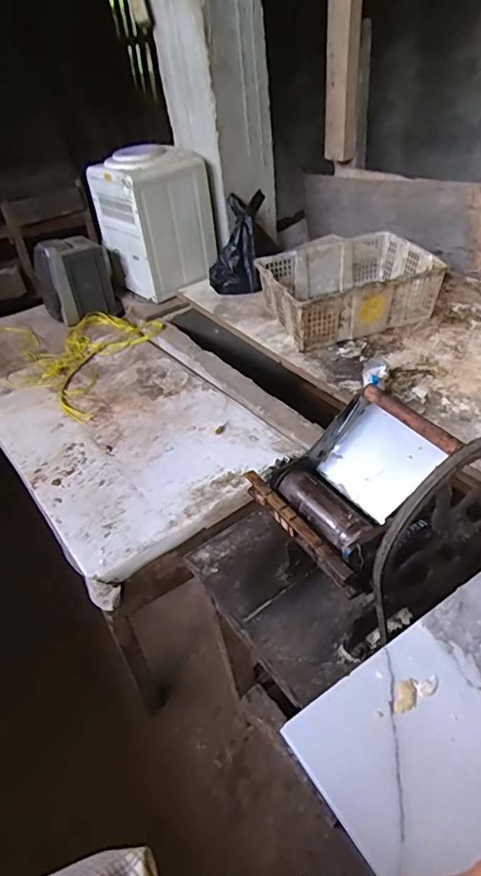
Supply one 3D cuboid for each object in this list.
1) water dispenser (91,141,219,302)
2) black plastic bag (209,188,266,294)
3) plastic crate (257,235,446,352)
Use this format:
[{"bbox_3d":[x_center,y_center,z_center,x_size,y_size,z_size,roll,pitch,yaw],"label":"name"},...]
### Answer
[{"bbox_3d":[-0.305,-0.781,1.766,0.313,0.412,0.323,-30,45,-24],"label":"water dispenser"},{"bbox_3d":[-0.007,-0.669,1.702,0.166,0.344,0.114,11,4,20],"label":"black plastic bag"},{"bbox_3d":[0.320,-0.456,1.510,0.458,0.169,0.338,-16,41,-11],"label":"plastic crate"}]

